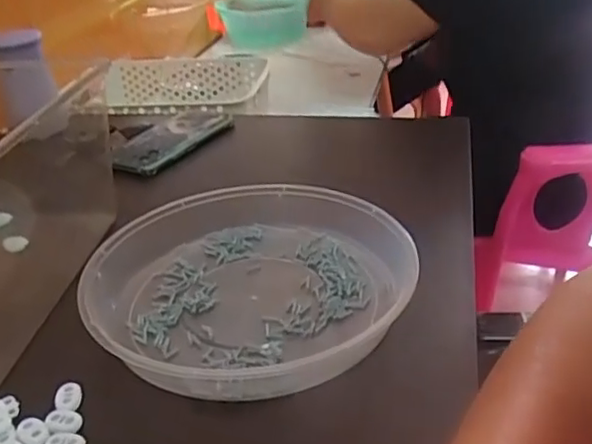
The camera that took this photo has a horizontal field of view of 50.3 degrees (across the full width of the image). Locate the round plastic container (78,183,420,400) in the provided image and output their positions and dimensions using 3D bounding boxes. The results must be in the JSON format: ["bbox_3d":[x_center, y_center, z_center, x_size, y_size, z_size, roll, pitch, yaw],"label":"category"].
[{"bbox_3d":[-0.038,0.041,0.466,0.230,0.037,0.224,-4,29,2],"label":"round plastic container"}]

